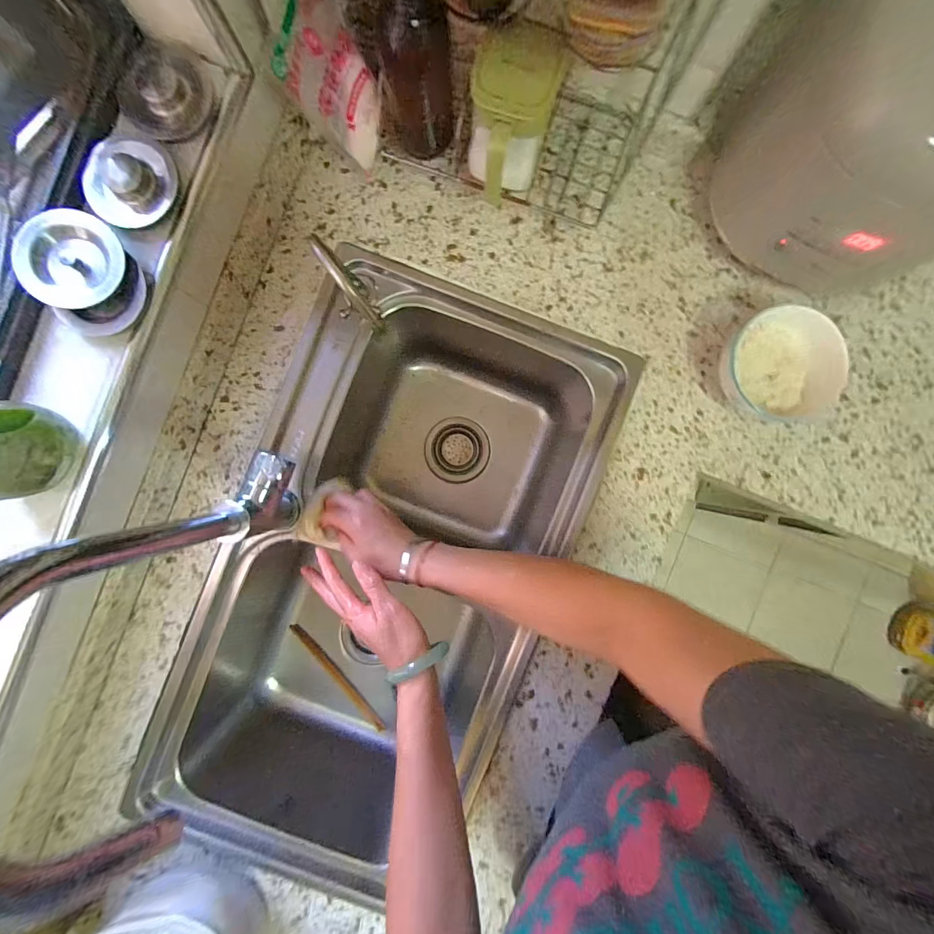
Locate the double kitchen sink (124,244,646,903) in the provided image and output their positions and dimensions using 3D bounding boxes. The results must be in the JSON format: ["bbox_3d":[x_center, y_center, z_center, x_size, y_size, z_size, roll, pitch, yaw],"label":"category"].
[{"bbox_3d":[-0.114,0.140,0.603,0.389,0.233,0.759,22,90,0],"label":"double kitchen sink"}]

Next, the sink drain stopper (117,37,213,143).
[{"bbox_3d":[-0.273,-0.340,0.367,0.069,0.015,0.076,25,92,-14],"label":"sink drain stopper"}]

